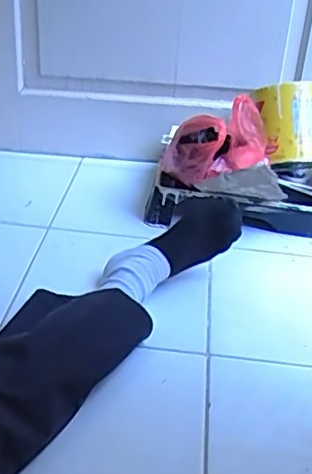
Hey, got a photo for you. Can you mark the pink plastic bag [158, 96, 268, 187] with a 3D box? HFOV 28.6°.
[{"bbox_3d":[0.104,-0.161,1.083,0.182,0.122,0.136,6,29,2],"label":"pink plastic bag"}]

